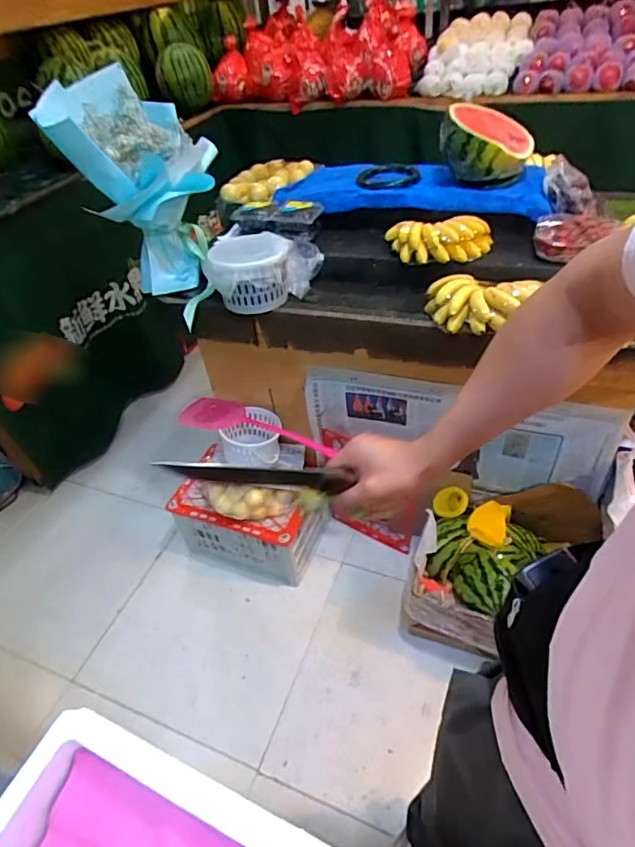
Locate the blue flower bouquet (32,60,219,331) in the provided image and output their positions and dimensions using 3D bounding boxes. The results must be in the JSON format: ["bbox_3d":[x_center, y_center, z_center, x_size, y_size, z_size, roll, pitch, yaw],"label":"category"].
[{"bbox_3d":[-0.380,-0.526,1.138,0.269,0.421,0.284,9,45,16],"label":"blue flower bouquet"}]

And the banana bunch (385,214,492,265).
[{"bbox_3d":[0.257,-0.387,1.061,0.210,0.063,0.105,2,43,9],"label":"banana bunch"}]

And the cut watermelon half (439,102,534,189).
[{"bbox_3d":[0.371,-0.608,1.109,0.190,0.154,0.181,6,44,13],"label":"cut watermelon half"}]

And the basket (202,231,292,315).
[{"bbox_3d":[-0.157,-0.338,1.121,0.203,0.119,0.161,-11,43,-5],"label":"basket"}]

